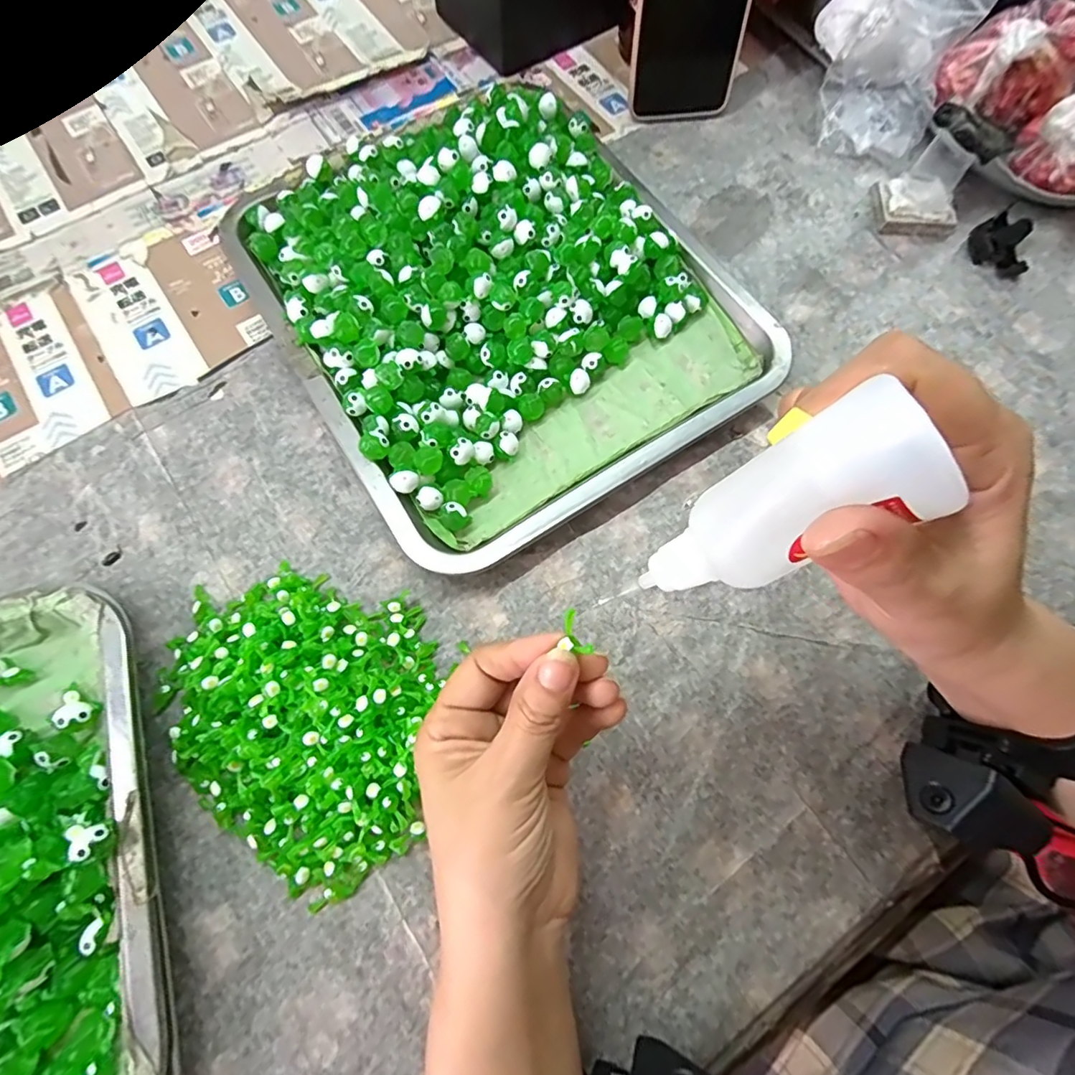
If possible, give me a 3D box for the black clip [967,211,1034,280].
[{"bbox_3d":[0.320,-0.200,0.367,0.035,0.016,0.043,-31,75,-10],"label":"black clip"}]

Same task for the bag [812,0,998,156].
[{"bbox_3d":[0.250,-0.351,0.389,0.101,0.070,0.111,25,74,7],"label":"bag"}]

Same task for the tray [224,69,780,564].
[{"bbox_3d":[-0.027,-0.154,0.335,0.253,0.043,0.296,-31,75,-10],"label":"tray"}]

